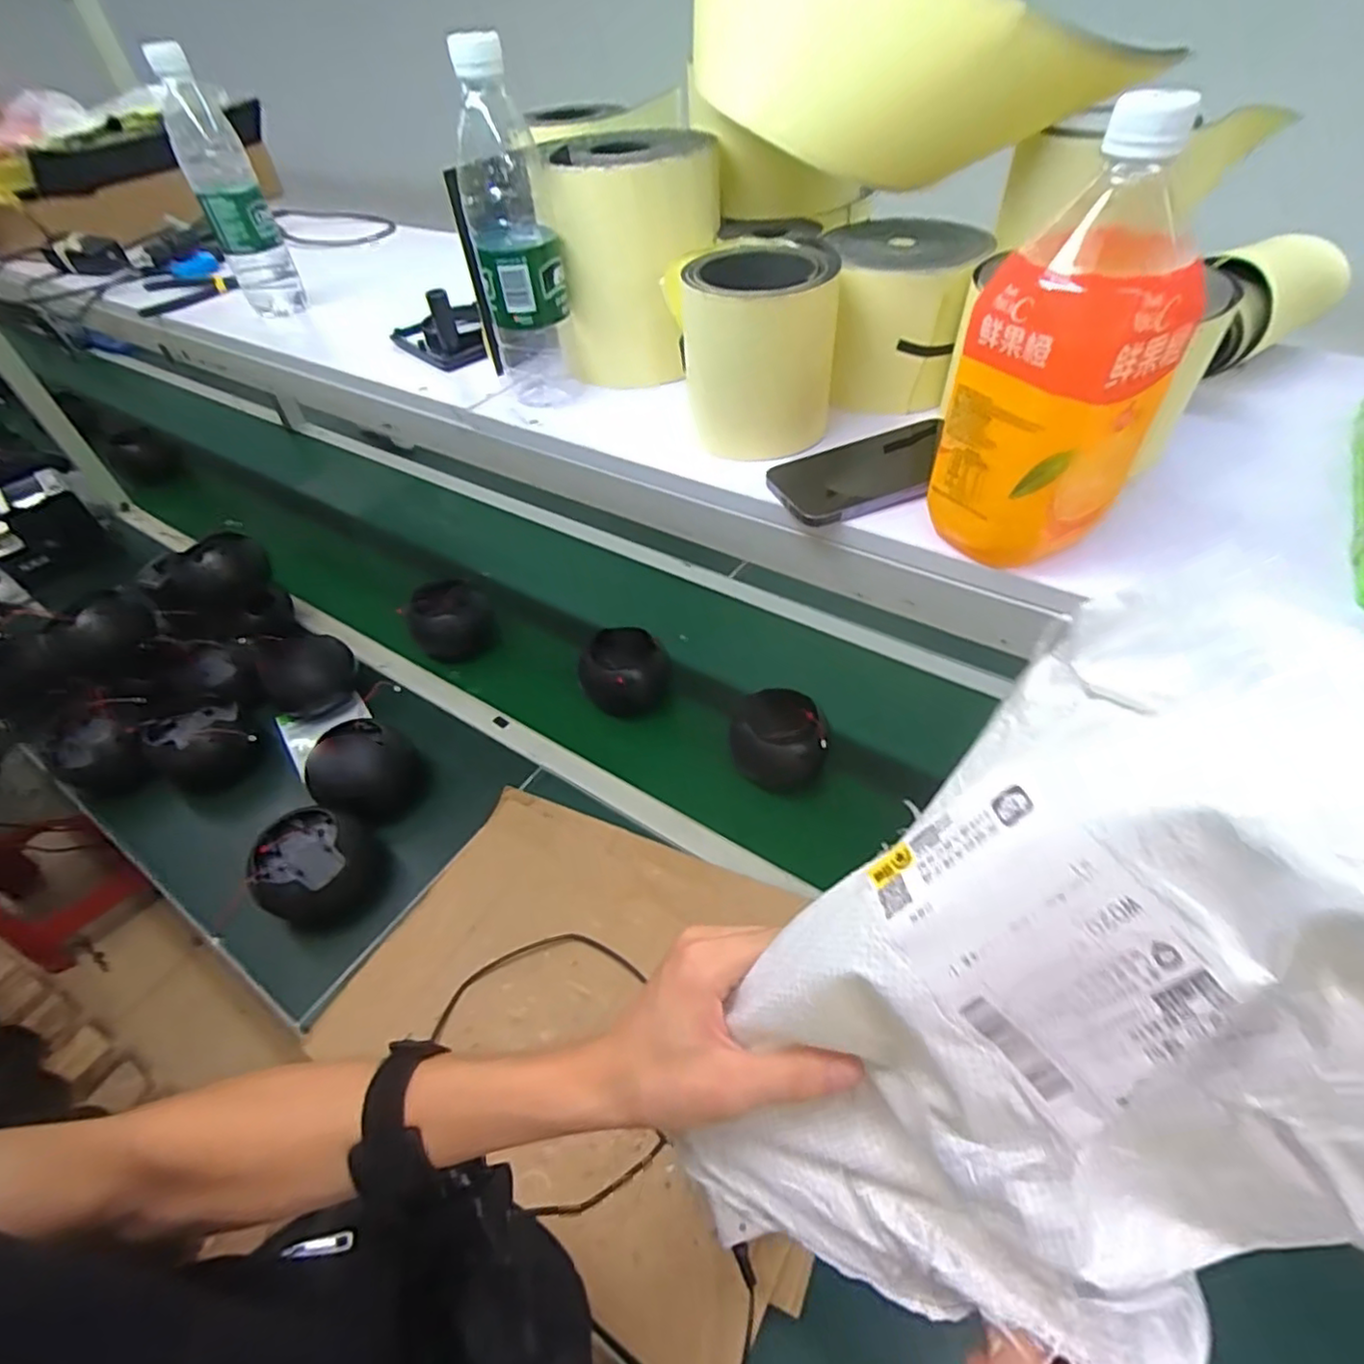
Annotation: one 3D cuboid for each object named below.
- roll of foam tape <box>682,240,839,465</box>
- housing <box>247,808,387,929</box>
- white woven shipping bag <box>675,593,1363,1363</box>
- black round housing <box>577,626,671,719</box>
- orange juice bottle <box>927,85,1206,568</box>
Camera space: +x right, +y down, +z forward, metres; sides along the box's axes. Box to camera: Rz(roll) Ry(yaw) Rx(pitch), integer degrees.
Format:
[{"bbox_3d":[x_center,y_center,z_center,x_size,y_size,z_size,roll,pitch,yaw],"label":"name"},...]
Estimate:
[{"bbox_3d":[0.055,-0.240,0.487,0.107,0.123,0.095,3,48,7],"label":"roll of foam tape"},{"bbox_3d":[-0.441,0.227,0.797,0.109,0.098,0.114,-2,48,3],"label":"housing"},{"bbox_3d":[0.148,0.138,0.238,0.201,0.350,0.075,34,29,20],"label":"white woven shipping bag"},{"bbox_3d":[-0.081,-0.015,0.981,0.138,0.099,0.123,1,48,6],"label":"black round housing"},{"bbox_3d":[0.189,-0.157,0.324,0.071,0.187,0.074,-29,52,-20],"label":"orange juice bottle"}]

